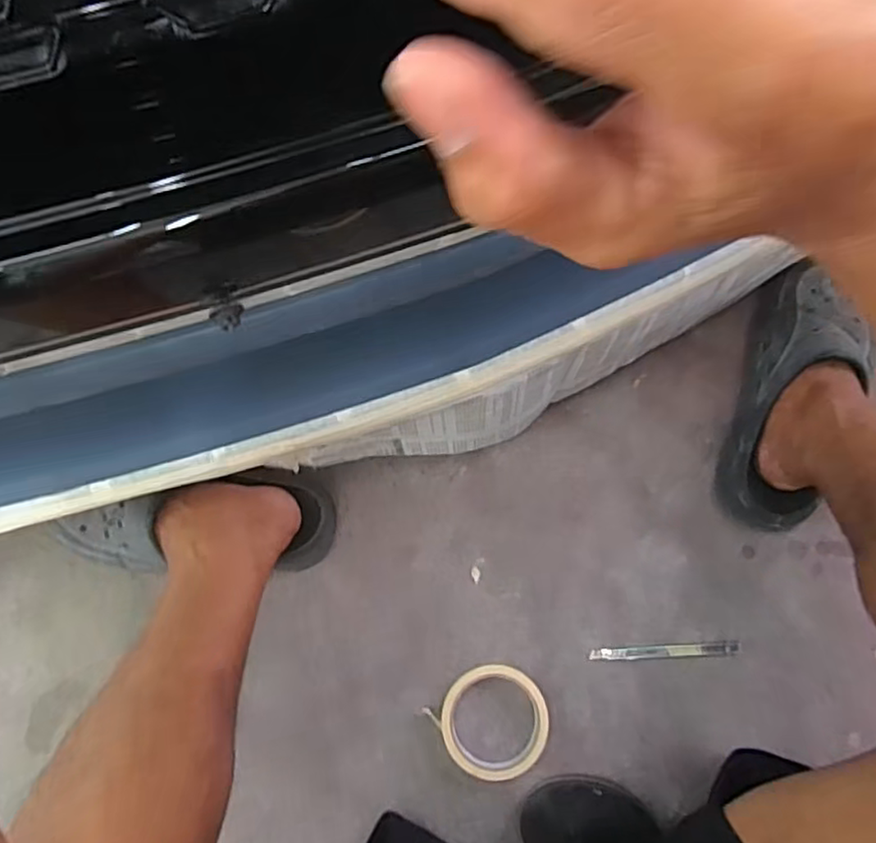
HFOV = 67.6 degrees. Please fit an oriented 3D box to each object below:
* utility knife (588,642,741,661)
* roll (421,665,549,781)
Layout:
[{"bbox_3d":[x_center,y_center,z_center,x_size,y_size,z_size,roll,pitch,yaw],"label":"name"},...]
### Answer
[{"bbox_3d":[0.219,0.222,0.631,0.141,0.007,0.013,-3,75,0],"label":"utility knife"},{"bbox_3d":[0.052,0.278,0.609,0.099,0.023,0.098,0,75,1],"label":"roll"}]

